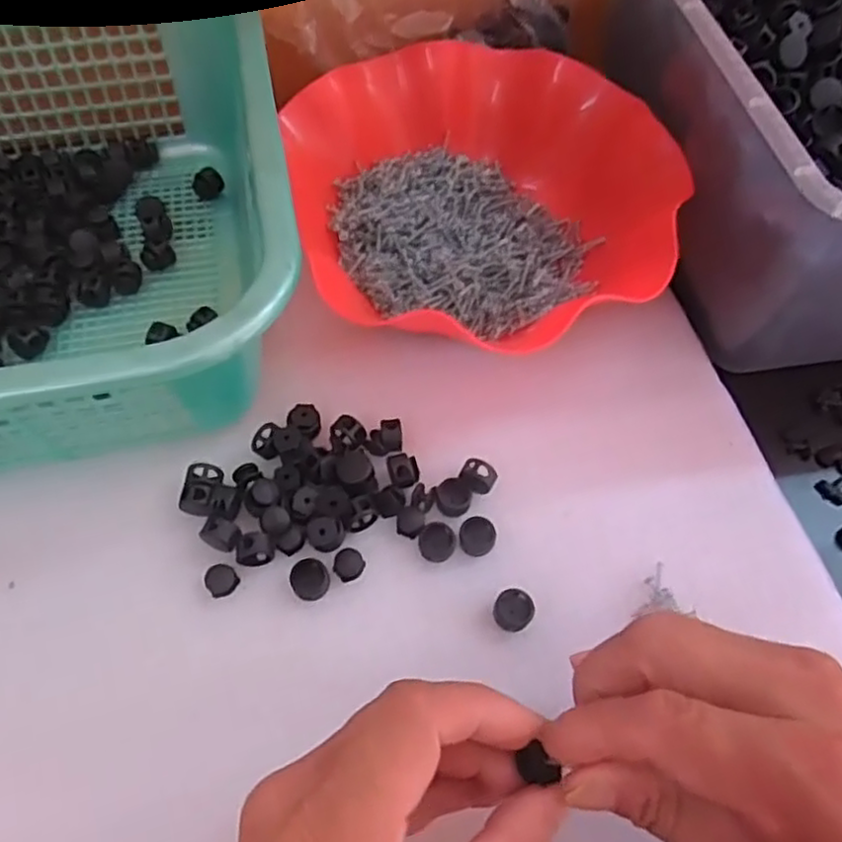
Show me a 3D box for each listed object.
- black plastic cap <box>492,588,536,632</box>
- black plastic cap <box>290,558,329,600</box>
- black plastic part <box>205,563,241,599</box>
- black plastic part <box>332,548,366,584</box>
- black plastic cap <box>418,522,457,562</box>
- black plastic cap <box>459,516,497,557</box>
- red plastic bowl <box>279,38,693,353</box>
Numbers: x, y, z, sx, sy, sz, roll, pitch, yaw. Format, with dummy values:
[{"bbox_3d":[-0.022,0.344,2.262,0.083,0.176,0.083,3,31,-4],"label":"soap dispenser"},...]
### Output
[{"bbox_3d":[0.041,0.084,0.301,0.018,0.010,0.017,1,59,-2],"label":"black plastic cap"},{"bbox_3d":[-0.050,0.071,0.306,0.017,0.005,0.018,1,59,-2],"label":"black plastic cap"},{"bbox_3d":[-0.090,0.072,0.305,0.014,0.008,0.013,1,59,-2],"label":"black plastic part"},{"bbox_3d":[-0.033,0.066,0.311,0.013,0.005,0.014,1,59,-2],"label":"black plastic part"},{"bbox_3d":[0.007,0.057,0.317,0.017,0.007,0.017,1,59,-2],"label":"black plastic cap"},{"bbox_3d":[0.026,0.054,0.318,0.017,0.010,0.017,1,59,-2],"label":"black plastic cap"},{"bbox_3d":[0.031,-0.135,0.390,0.196,0.063,0.203,1,59,-2],"label":"red plastic bowl"}]

